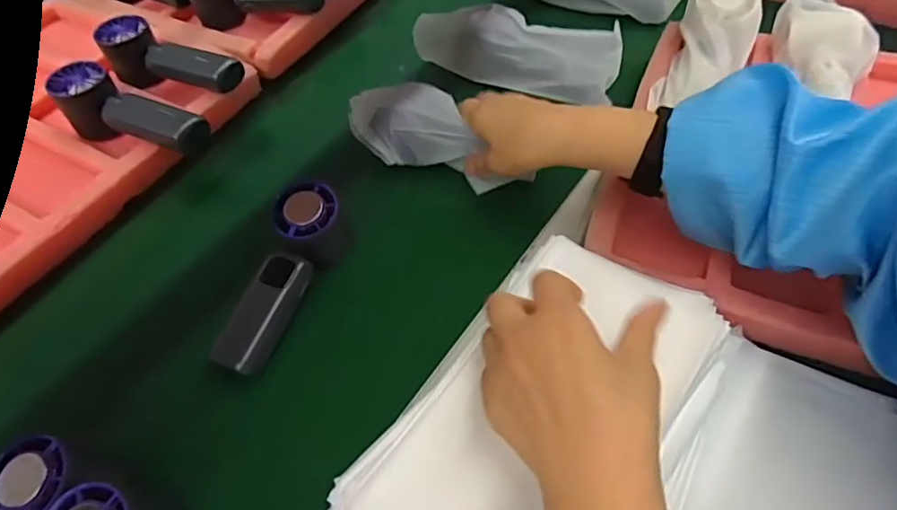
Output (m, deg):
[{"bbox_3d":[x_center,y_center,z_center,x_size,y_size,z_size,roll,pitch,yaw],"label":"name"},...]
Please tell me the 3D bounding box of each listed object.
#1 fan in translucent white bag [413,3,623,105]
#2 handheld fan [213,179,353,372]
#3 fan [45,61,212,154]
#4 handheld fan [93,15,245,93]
[{"bbox_3d":[0.067,-0.211,0.587,0.206,0.051,0.070,13,55,14],"label":"fan in translucent white bag"},{"bbox_3d":[-0.125,0.014,0.434,0.041,0.054,0.148,13,55,14],"label":"handheld fan"},{"bbox_3d":[-0.296,-0.130,0.544,0.152,0.047,0.055,20,56,3],"label":"fan"},{"bbox_3d":[-0.281,-0.197,0.577,0.145,0.046,0.056,19,57,18],"label":"handheld fan"}]

